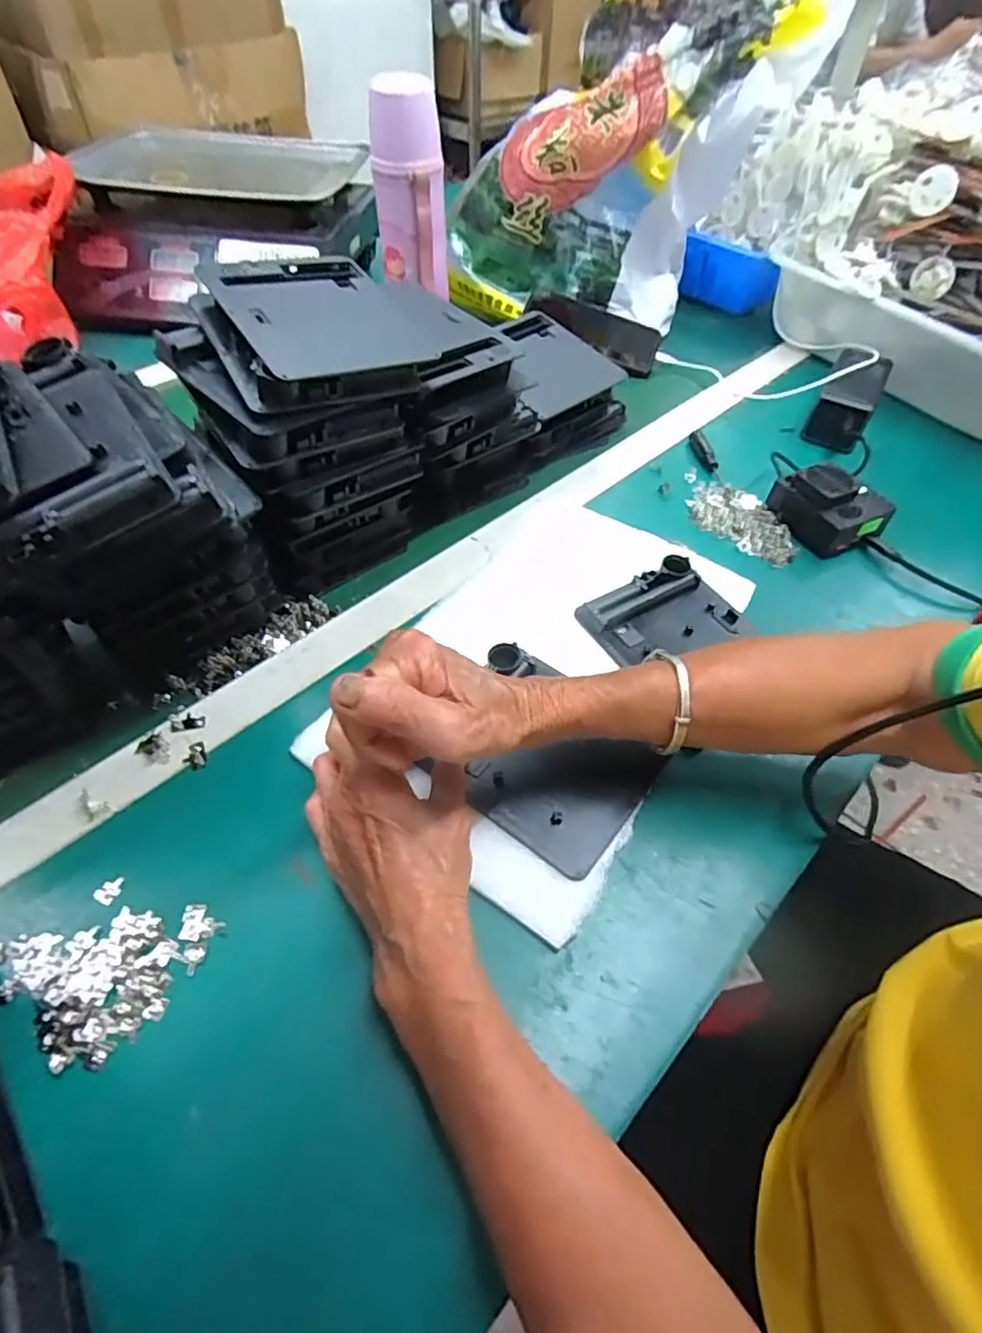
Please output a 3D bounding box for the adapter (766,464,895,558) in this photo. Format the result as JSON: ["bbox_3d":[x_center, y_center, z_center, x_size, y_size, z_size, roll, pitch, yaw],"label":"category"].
[{"bbox_3d":[0.295,-0.142,0.543,0.075,0.046,0.077,-20,54,-18],"label":"adapter"}]

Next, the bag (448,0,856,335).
[{"bbox_3d":[0.182,-0.587,0.729,0.230,0.495,0.188,21,36,-48],"label":"bag"}]

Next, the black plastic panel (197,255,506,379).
[{"bbox_3d":[-0.085,-0.247,0.437,0.194,0.013,0.124,-22,66,-35],"label":"black plastic panel"}]

